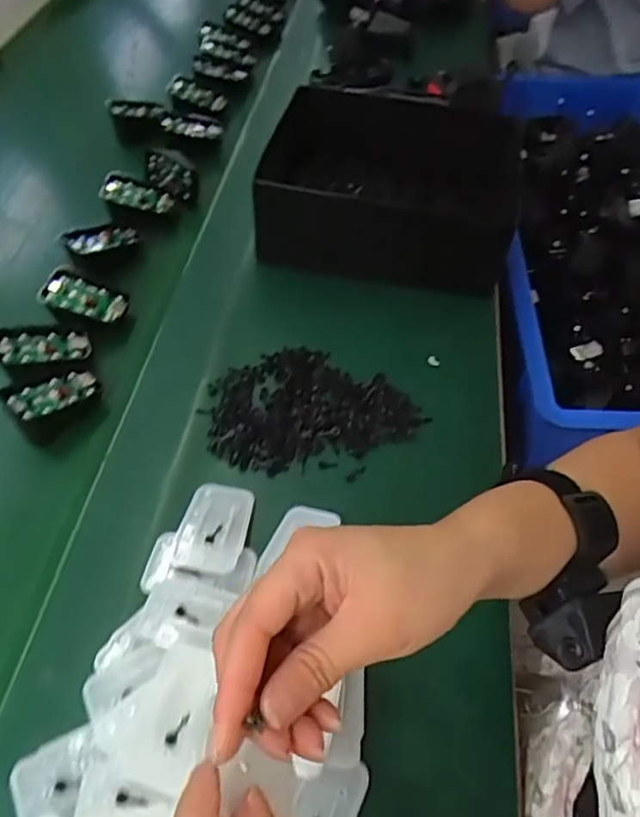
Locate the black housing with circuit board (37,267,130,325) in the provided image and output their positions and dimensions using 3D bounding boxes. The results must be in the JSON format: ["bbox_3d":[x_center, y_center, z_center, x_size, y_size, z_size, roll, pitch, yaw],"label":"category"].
[{"bbox_3d":[-0.210,-0.099,0.541,0.070,0.012,0.042,21,59,-10],"label":"black housing with circuit board"}]

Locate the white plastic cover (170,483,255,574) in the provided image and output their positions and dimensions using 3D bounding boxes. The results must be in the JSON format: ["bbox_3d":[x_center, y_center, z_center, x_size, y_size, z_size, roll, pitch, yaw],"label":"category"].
[{"bbox_3d":[-0.075,0.083,0.429,0.046,0.007,0.068,8,50,7],"label":"white plastic cover"}]

